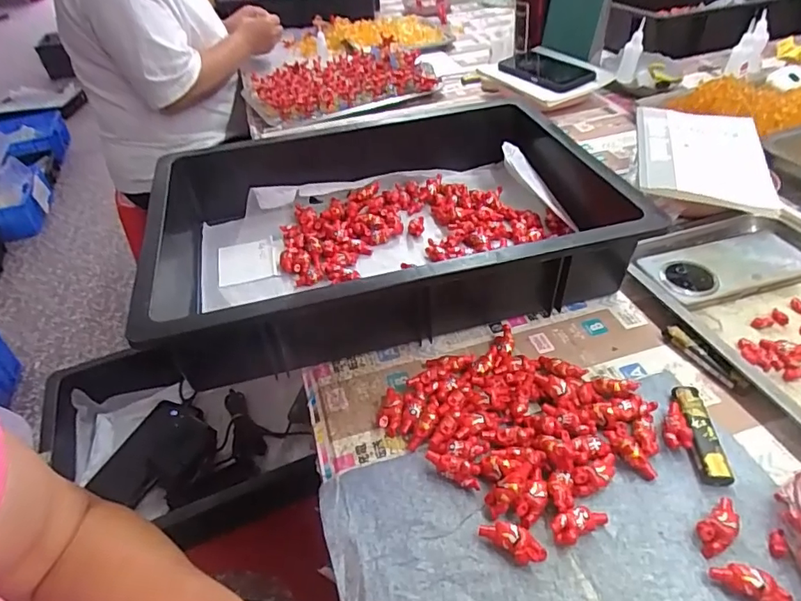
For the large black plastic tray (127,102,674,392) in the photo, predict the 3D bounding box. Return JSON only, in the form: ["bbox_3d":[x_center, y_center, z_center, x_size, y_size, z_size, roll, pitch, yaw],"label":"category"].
[{"bbox_3d":[-0.015,-0.087,0.556,0.480,0.099,0.332,-14,42,-7],"label":"large black plastic tray"}]

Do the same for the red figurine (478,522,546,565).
[{"bbox_3d":[0.072,0.155,0.330,0.041,0.014,0.017,24,50,31],"label":"red figurine"}]

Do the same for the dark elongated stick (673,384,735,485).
[{"bbox_3d":[0.223,0.099,0.381,0.021,0.013,0.079,-1,42,7],"label":"dark elongated stick"}]

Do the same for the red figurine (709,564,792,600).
[{"bbox_3d":[0.207,0.168,0.303,0.039,0.013,0.018,21,49,29],"label":"red figurine"}]

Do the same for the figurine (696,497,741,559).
[{"bbox_3d":[0.206,0.145,0.330,0.041,0.013,0.019,-29,46,-23],"label":"figurine"}]

